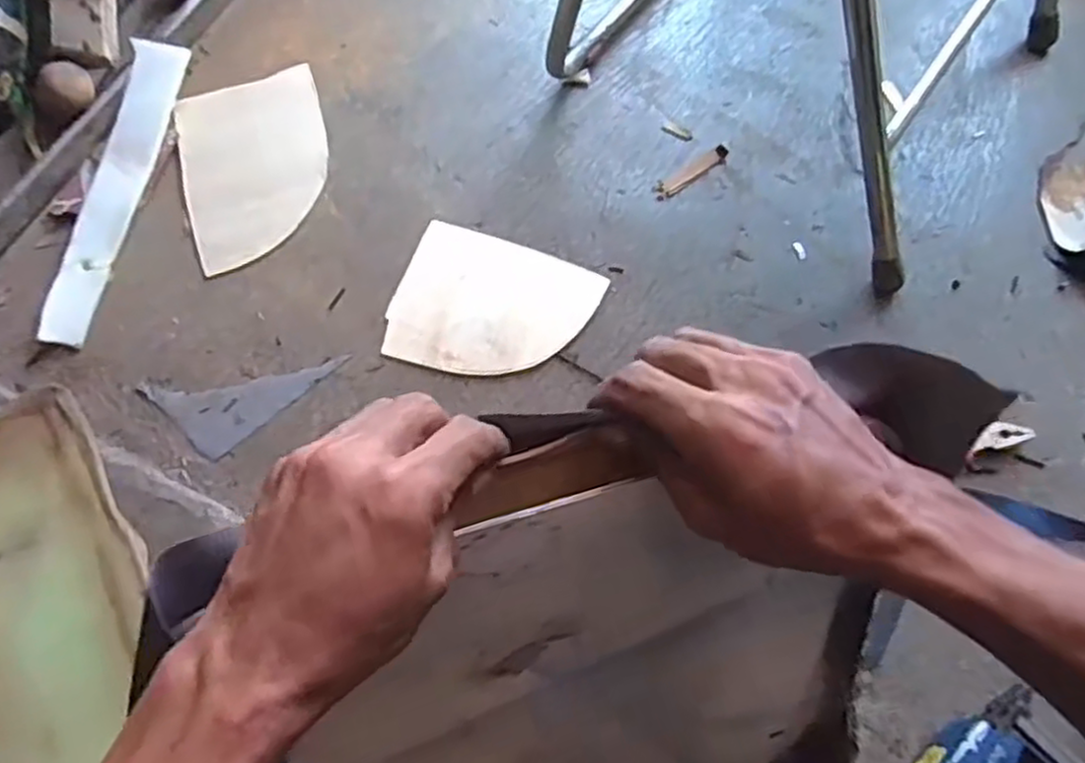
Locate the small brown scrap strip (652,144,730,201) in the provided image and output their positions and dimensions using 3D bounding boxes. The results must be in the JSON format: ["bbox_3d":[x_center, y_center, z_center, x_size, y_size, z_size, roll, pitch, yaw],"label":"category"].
[{"bbox_3d":[0.163,-0.228,0.788,0.098,0.009,0.021,-33,71,-13],"label":"small brown scrap strip"}]

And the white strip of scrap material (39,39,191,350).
[{"bbox_3d":[-0.450,-0.206,0.769,0.055,0.010,0.355,10,73,-11],"label":"white strip of scrap material"}]

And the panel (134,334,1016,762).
[{"bbox_3d":[0.029,0.178,0.424,0.378,0.396,0.034,-12,39,-8],"label":"panel"}]

